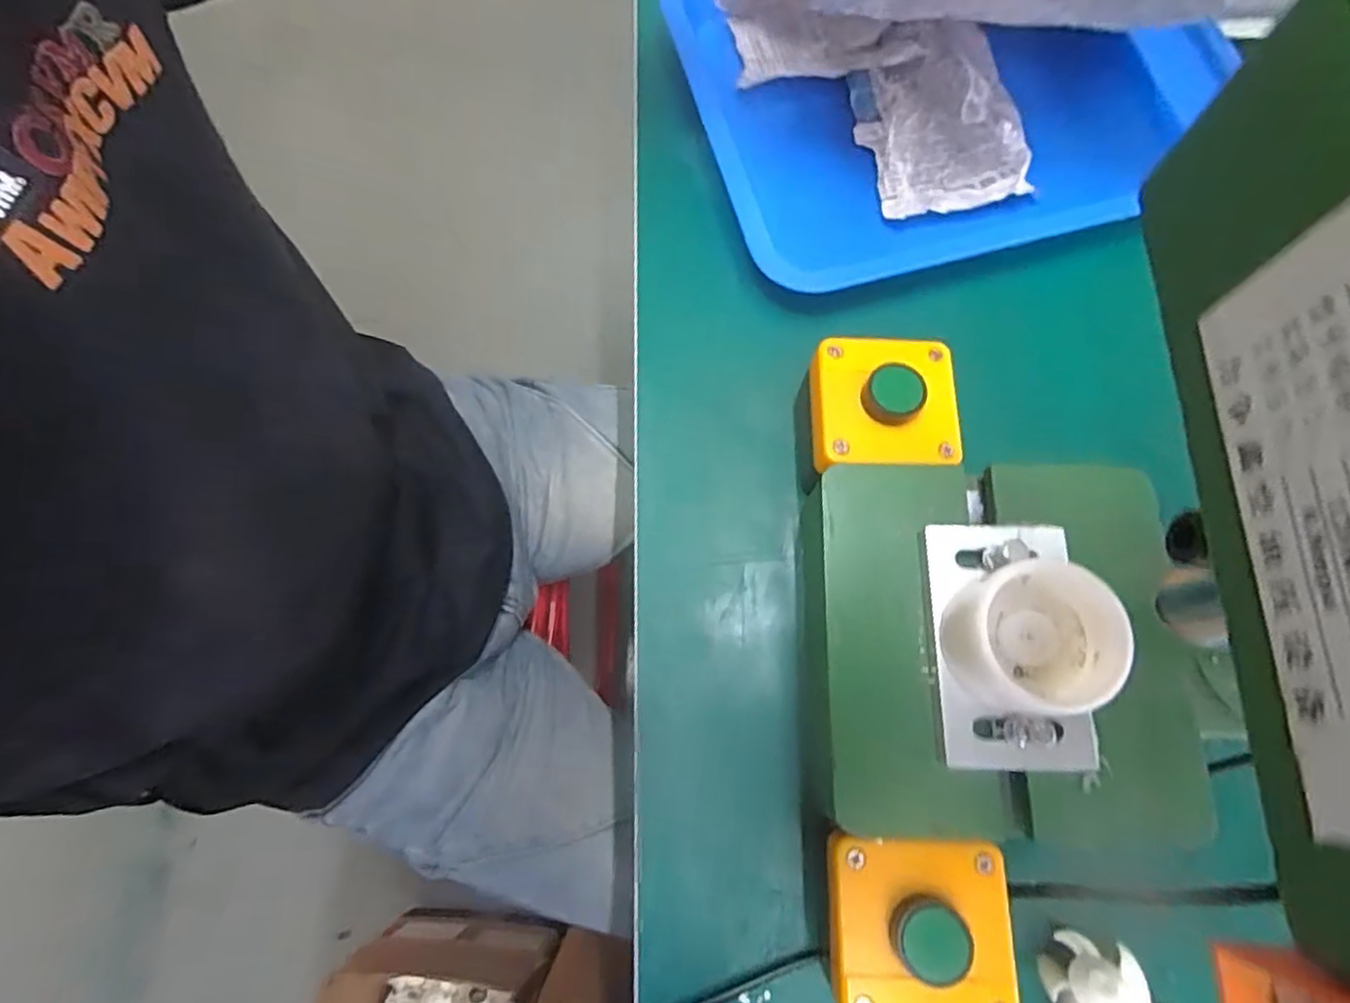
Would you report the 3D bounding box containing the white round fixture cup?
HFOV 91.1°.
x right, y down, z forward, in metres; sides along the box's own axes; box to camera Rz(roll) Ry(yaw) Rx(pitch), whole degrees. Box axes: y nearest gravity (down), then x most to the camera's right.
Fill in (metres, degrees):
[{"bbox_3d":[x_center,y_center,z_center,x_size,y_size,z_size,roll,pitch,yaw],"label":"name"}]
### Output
[{"bbox_3d":[0.137,0.053,0.258,0.056,0.037,0.054,0,73,0],"label":"white round fixture cup"}]

